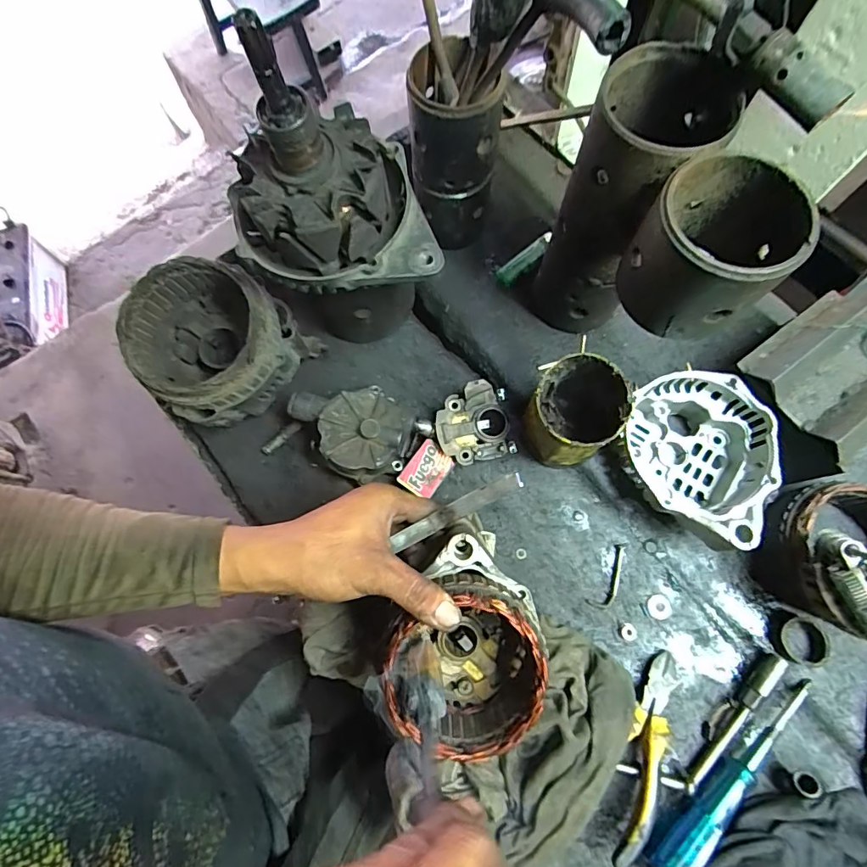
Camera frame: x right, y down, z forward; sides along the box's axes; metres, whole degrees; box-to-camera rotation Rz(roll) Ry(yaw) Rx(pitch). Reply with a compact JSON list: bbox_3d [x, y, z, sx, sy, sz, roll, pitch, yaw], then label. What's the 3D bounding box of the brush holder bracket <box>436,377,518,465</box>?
[{"bbox_3d":[0.038,-0.008,0.464,0.072,0.038,0.071,-14,74,-2],"label":"brush holder bracket"}]

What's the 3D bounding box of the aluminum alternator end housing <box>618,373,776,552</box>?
[{"bbox_3d":[0.235,0.025,0.422,0.103,0.081,0.143,1,74,2],"label":"aluminum alternator end housing"}]

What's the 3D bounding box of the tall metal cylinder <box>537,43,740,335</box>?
[{"bbox_3d":[0.151,-0.177,0.404,0.085,0.230,0.090,35,78,11],"label":"tall metal cylinder"}]

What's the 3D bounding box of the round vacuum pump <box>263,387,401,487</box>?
[{"bbox_3d":[-0.093,-0.007,0.463,0.137,0.061,0.089,16,75,6],"label":"round vacuum pump"}]

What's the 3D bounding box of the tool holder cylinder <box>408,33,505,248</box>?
[{"bbox_3d":[0.018,-0.262,0.456,0.077,0.174,0.078,-8,74,-1],"label":"tool holder cylinder"}]

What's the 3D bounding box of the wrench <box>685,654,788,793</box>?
[{"bbox_3d":[0.251,0.240,0.394,0.016,0.021,0.129,40,79,12],"label":"wrench"}]

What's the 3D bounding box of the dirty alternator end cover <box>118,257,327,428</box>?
[{"bbox_3d":[-0.205,-0.084,0.450,0.126,0.105,0.133,35,78,11],"label":"dirty alternator end cover"}]

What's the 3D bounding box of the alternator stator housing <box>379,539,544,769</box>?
[{"bbox_3d":[0.029,0.154,0.354,0.103,0.089,0.129,15,75,6],"label":"alternator stator housing"}]

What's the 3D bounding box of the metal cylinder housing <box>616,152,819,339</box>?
[{"bbox_3d":[0.175,-0.115,0.302,0.082,0.071,0.079,0,74,2],"label":"metal cylinder housing"}]

